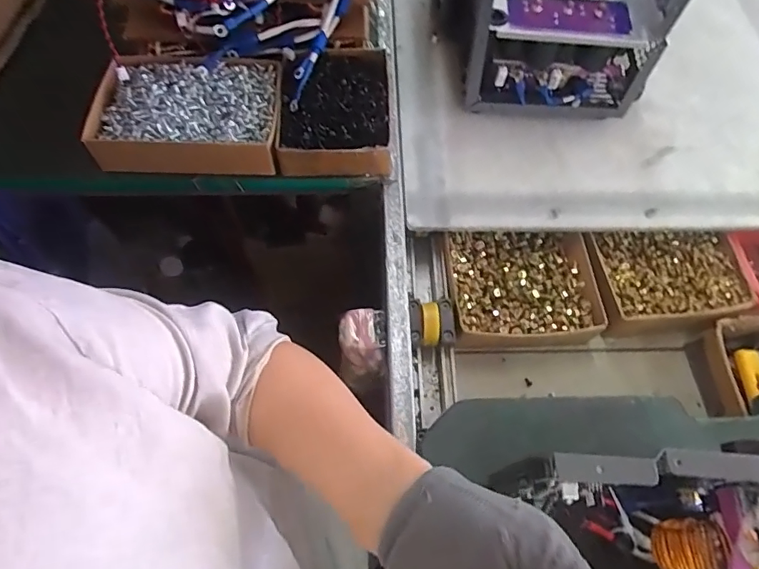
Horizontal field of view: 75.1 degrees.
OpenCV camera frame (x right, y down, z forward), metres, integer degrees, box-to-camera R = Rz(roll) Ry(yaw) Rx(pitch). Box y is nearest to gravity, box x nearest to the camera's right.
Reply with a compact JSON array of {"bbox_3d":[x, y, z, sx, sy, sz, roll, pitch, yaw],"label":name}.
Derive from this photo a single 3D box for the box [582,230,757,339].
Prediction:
[{"bbox_3d":[0.341,-0.003,0.601,0.180,0.051,0.143,-2,63,-3],"label":"box"}]

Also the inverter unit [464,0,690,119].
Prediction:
[{"bbox_3d":[0.222,-0.320,0.599,0.210,0.189,0.159,8,63,3],"label":"inverter unit"}]

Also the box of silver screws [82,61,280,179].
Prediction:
[{"bbox_3d":[-0.228,-0.208,0.607,0.212,0.052,0.153,0,63,-1],"label":"box of silver screws"}]

